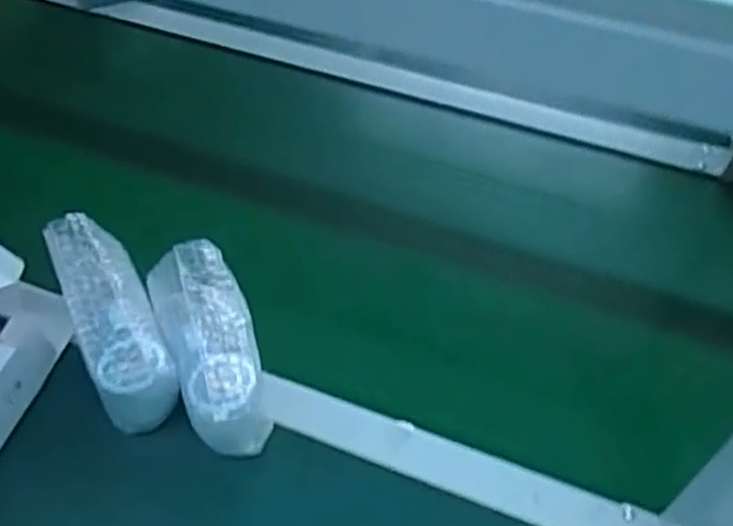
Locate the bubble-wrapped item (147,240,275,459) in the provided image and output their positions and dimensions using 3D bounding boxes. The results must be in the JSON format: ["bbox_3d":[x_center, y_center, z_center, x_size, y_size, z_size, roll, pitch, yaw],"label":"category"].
[{"bbox_3d":[-0.140,0.079,0.716,0.079,0.088,0.194,-21,56,-13],"label":"bubble-wrapped item"}]

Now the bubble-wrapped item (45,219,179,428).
[{"bbox_3d":[-0.231,0.049,0.706,0.068,0.064,0.207,-23,71,-15],"label":"bubble-wrapped item"}]

